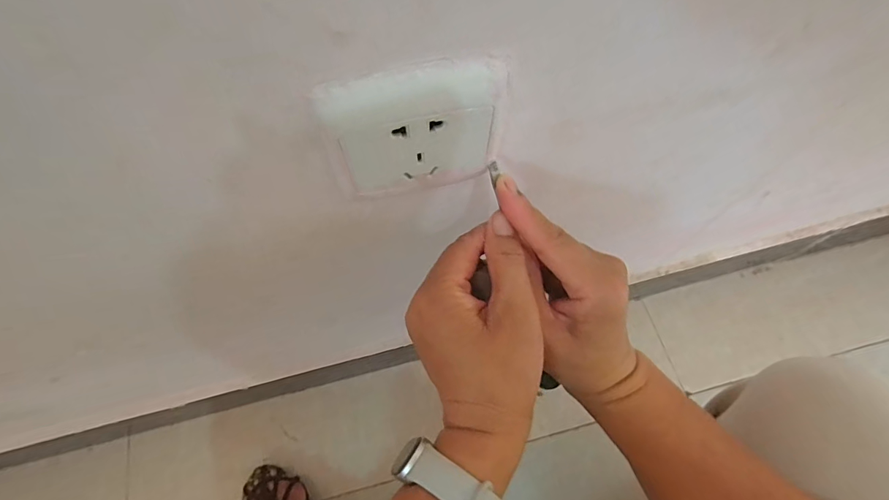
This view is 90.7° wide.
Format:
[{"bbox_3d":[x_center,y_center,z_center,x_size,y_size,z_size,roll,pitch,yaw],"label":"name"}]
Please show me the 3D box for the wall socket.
[{"bbox_3d":[-0.013,-0.054,0.206,0.074,0.076,0.011,-13,68,-4],"label":"wall socket"}]

